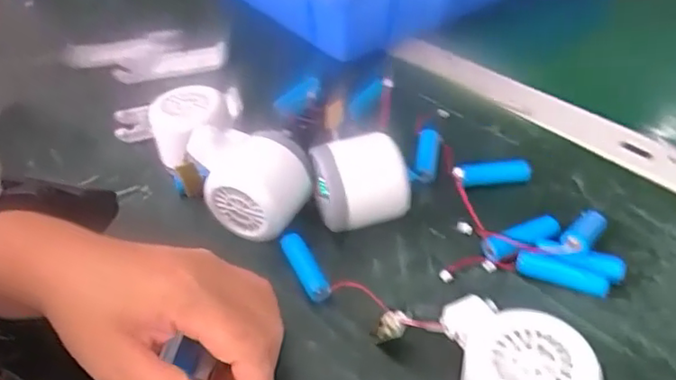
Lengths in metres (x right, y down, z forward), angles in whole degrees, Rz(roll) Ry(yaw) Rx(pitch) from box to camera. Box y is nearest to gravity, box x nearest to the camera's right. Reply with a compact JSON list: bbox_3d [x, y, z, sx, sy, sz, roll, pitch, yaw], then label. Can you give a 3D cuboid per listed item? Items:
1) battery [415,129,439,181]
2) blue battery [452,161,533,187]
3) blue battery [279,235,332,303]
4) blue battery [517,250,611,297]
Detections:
[{"bbox_3d":[0.068,-0.025,0.468,0.016,0.015,0.052,4,41,11],"label":"battery"},{"bbox_3d":[0.113,-0.012,0.445,0.056,0.015,0.011,-3,40,3],"label":"blue battery"},{"bbox_3d":[-0.021,0.049,0.390,0.013,0.010,0.058,-20,42,-17],"label":"blue battery"},{"bbox_3d":[0.133,0.052,0.368,0.053,0.014,0.010,16,44,23],"label":"blue battery"}]

